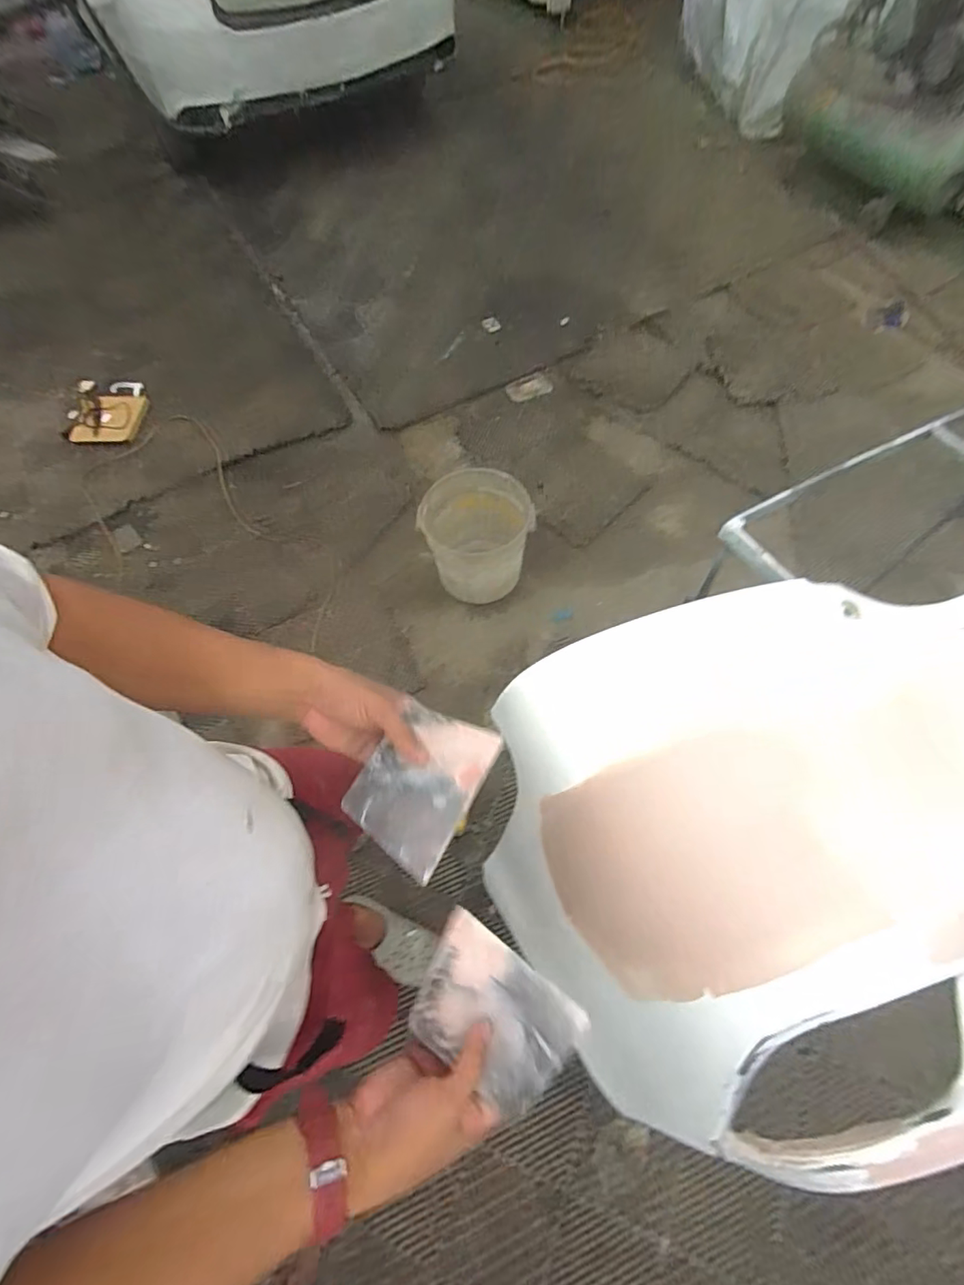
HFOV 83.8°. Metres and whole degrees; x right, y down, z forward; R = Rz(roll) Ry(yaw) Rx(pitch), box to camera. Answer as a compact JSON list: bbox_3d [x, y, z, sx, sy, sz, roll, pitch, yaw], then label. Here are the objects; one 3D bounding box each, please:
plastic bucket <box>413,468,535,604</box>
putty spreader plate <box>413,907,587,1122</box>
[{"bbox_3d":[-0.008,-0.311,1.657,0.325,0.279,0.309,-1,63,1],"label":"plastic bucket"},{"bbox_3d":[0.009,0.322,0.466,0.142,0.007,0.098,37,56,8],"label":"putty spreader plate"}]

